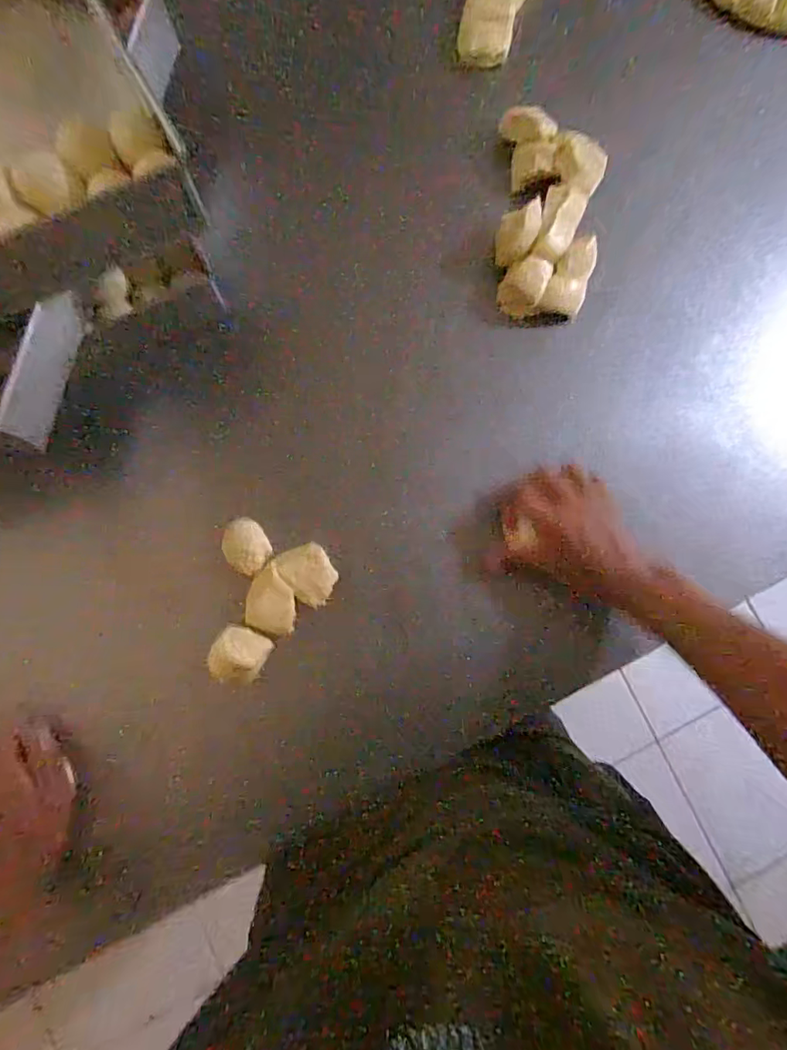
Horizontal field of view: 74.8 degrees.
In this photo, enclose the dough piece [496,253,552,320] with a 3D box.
[{"bbox_3d":[0.131,-0.240,0.518,0.040,0.032,0.053,30,83,1],"label":"dough piece"}]

